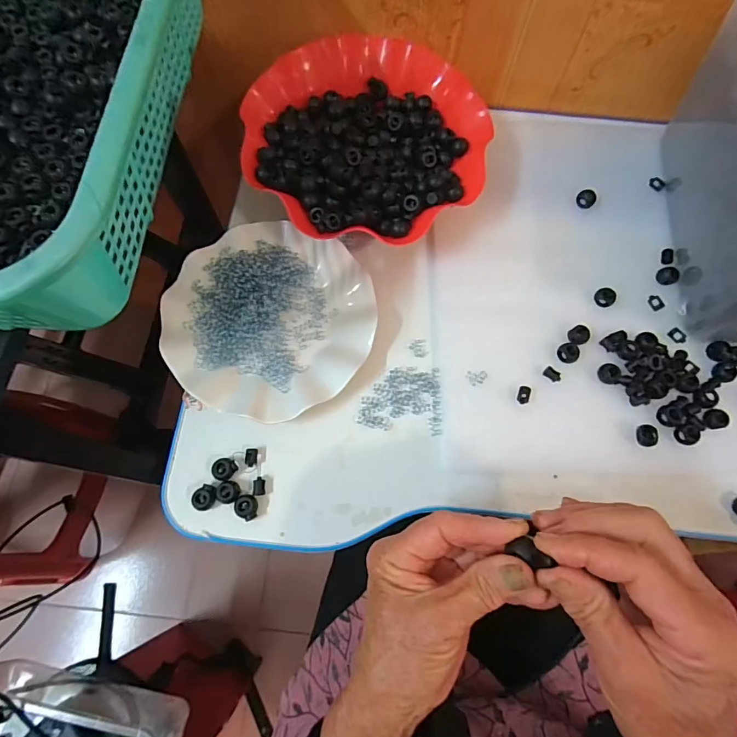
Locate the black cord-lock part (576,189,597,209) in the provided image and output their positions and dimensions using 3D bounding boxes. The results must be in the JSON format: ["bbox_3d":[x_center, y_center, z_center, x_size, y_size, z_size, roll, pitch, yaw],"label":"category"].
[{"bbox_3d":[0.220,-0.171,0.436,0.018,0.015,0.015,40,75,12],"label":"black cord-lock part"}]

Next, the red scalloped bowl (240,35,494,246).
[{"bbox_3d":[-0.001,-0.214,0.421,0.222,0.064,0.214,0,71,-1],"label":"red scalloped bowl"}]

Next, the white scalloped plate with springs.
[{"bbox_3d":[-0.089,-0.044,0.386,0.179,0.022,0.177,0,71,-1],"label":"white scalloped plate with springs"}]

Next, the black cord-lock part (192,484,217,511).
[{"bbox_3d":[-0.130,0.102,0.343,0.016,0.009,0.020,14,72,4],"label":"black cord-lock part"}]

